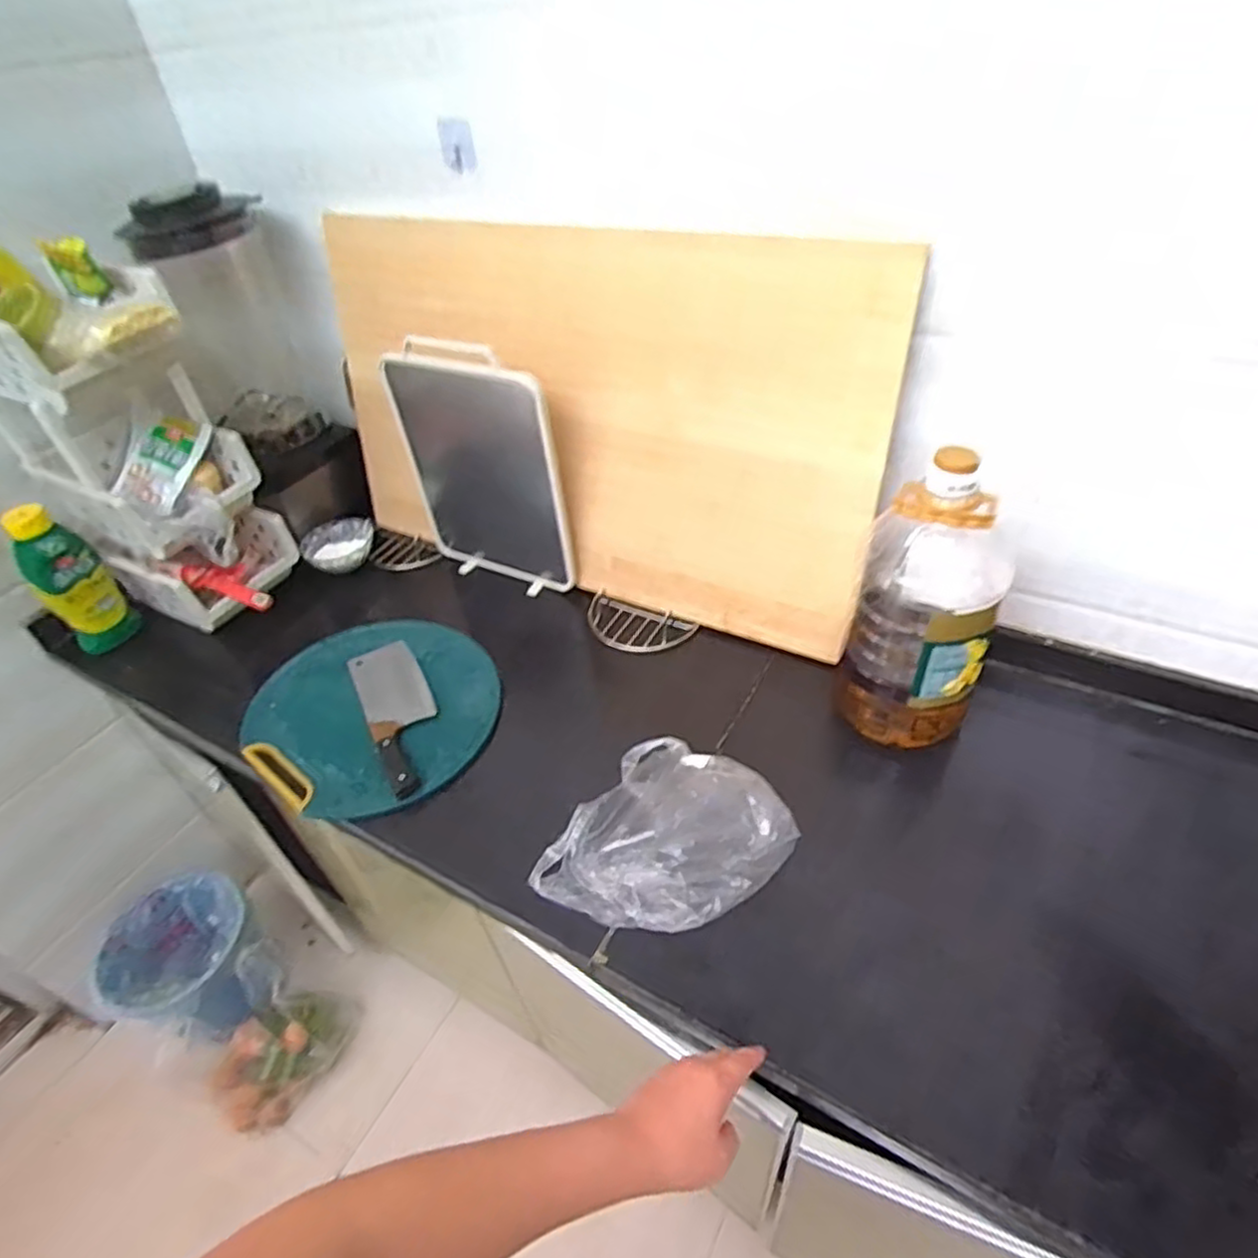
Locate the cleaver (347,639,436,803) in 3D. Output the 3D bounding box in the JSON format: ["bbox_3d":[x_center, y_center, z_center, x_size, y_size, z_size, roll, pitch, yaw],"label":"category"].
[{"bbox_3d":[-0.311,0.105,0.973,0.089,0.017,0.288,-23,44,-17],"label":"cleaver"}]

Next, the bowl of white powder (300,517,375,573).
[{"bbox_3d":[-0.508,-0.146,1.253,0.116,0.050,0.125,-15,43,-9],"label":"bowl of white powder"}]

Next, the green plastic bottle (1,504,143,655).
[{"bbox_3d":[-0.827,-0.073,1.064,0.075,0.238,0.093,27,52,32],"label":"green plastic bottle"}]

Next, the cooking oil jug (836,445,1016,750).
[{"bbox_3d":[0.324,-0.028,0.788,0.153,0.336,0.131,10,45,18],"label":"cooking oil jug"}]

